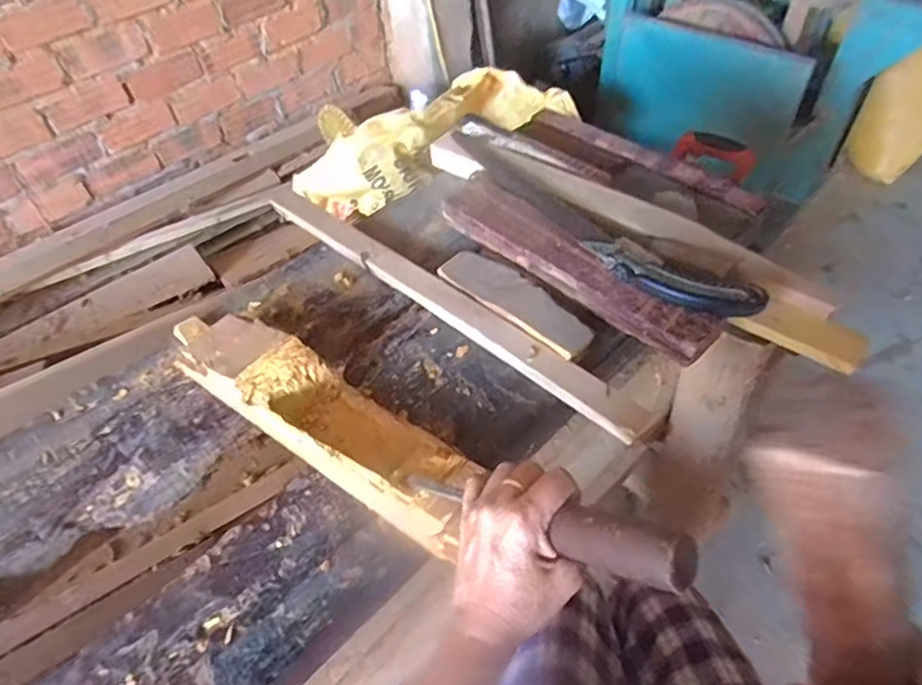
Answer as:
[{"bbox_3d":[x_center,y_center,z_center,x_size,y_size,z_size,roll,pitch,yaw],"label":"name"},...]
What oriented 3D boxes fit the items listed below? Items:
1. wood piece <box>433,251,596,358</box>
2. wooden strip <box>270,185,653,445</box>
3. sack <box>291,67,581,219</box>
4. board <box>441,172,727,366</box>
[{"bbox_3d":[0.062,-0.050,0.670,0.056,0.012,0.195,-37,56,-26],"label":"wood piece"},{"bbox_3d":[-0.050,-0.068,0.722,0.617,0.023,0.042,35,59,30],"label":"wooden strip"},{"bbox_3d":[-0.069,-0.518,1.505,0.718,0.162,0.280,-31,53,-22],"label":"sack"},{"bbox_3d":[0.121,-0.093,0.692,0.081,0.029,0.359,-32,54,-23],"label":"board"}]

